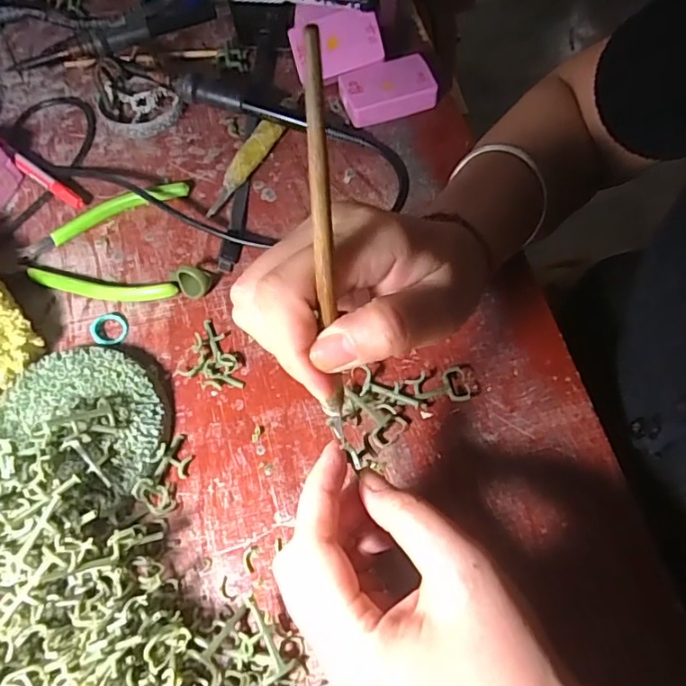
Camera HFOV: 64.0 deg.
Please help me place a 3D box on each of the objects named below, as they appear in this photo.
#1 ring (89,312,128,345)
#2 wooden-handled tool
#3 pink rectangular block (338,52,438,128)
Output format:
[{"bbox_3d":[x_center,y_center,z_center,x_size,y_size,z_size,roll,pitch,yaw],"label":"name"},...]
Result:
[{"bbox_3d":[-0.156,-0.010,0.361,0.025,0.006,0.023,-1,64,3],"label":"ring"},{"bbox_3d":[-0.006,-0.025,0.187,0.006,0.143,0.004,-1,37,2],"label":"wooden-handled tool"},{"bbox_3d":[0.035,-0.198,0.431,0.068,0.023,0.041,-16,64,-4],"label":"pink rectangular block"}]

